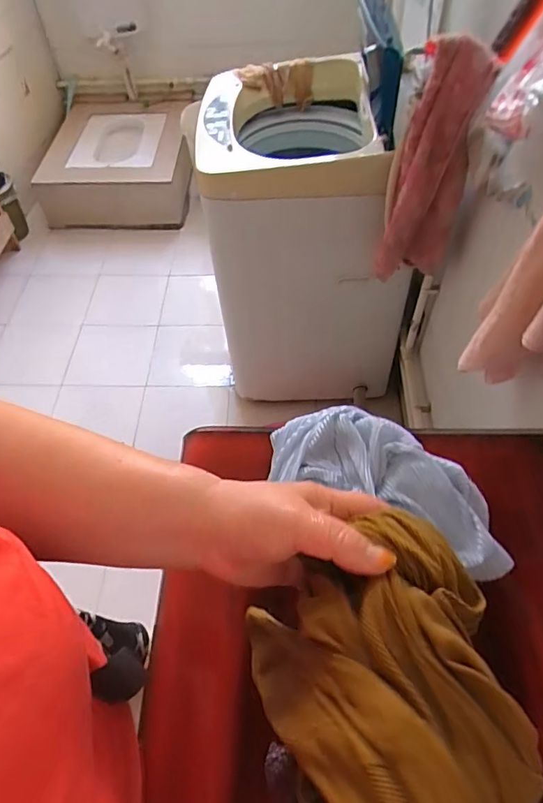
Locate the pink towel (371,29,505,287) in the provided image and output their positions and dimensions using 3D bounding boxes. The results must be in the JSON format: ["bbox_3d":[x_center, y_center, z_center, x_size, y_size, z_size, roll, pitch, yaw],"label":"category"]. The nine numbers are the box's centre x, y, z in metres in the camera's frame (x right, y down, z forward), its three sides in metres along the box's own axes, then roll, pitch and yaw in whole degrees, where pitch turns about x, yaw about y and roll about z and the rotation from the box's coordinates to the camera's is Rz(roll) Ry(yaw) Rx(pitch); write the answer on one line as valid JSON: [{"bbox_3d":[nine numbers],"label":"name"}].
[{"bbox_3d":[0.279,-0.397,0.880,0.134,0.394,0.062,11,55,10],"label":"pink towel"}]

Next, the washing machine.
[{"bbox_3d":[0.086,-0.389,1.350,0.475,0.804,0.463,-8,54,-4],"label":"washing machine"}]

